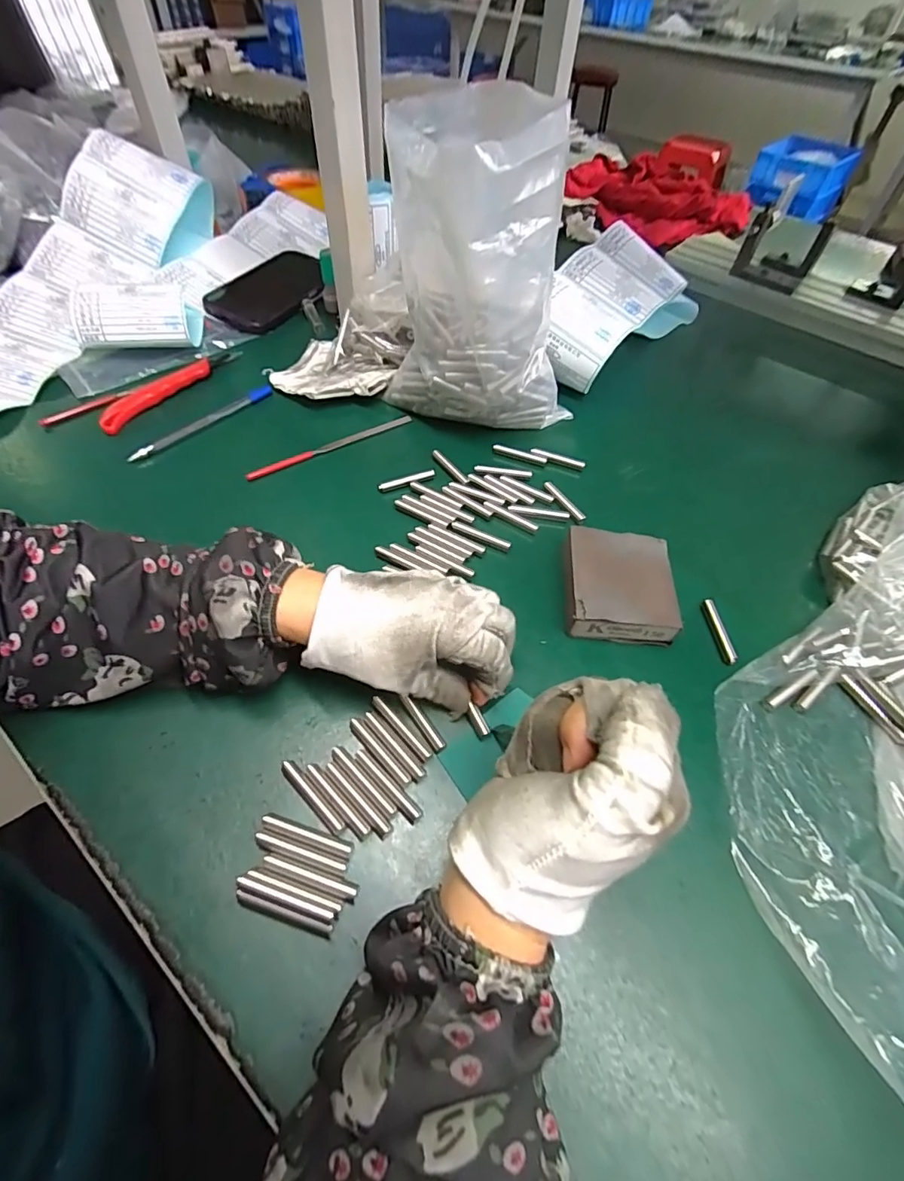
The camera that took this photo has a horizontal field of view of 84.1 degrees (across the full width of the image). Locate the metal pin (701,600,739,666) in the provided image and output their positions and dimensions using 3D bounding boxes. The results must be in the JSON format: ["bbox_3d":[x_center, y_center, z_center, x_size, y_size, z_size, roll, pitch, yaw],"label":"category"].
[{"bbox_3d":[0.184,0.027,0.343,0.008,0.008,0.048,-2,54,-6],"label":"metal pin"}]

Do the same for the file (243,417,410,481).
[{"bbox_3d":[-0.101,-0.124,0.434,0.156,0.008,0.012,-29,61,-23],"label":"file"}]

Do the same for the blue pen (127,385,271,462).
[{"bbox_3d":[-0.217,-0.148,0.443,0.012,0.009,0.140,34,59,19],"label":"blue pen"}]

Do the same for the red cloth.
[{"bbox_3d":[0.303,-0.613,0.791,0.199,0.057,0.257,-20,58,-18],"label":"red cloth"}]

